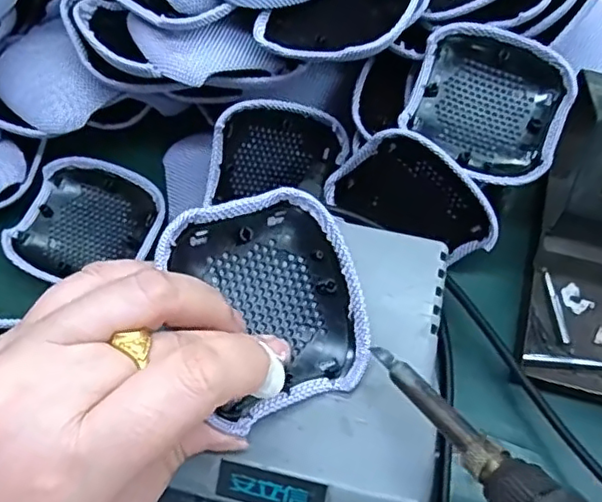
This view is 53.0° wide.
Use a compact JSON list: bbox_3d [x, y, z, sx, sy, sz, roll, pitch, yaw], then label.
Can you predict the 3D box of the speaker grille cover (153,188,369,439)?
[{"bbox_3d":[-0.013,0.019,0.231,0.073,0.015,0.080,-23,95,-24],"label":"speaker grille cover"}]

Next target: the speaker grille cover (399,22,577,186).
[{"bbox_3d":[0.099,-0.078,0.322,0.079,0.016,0.075,21,92,4],"label":"speaker grille cover"}]

